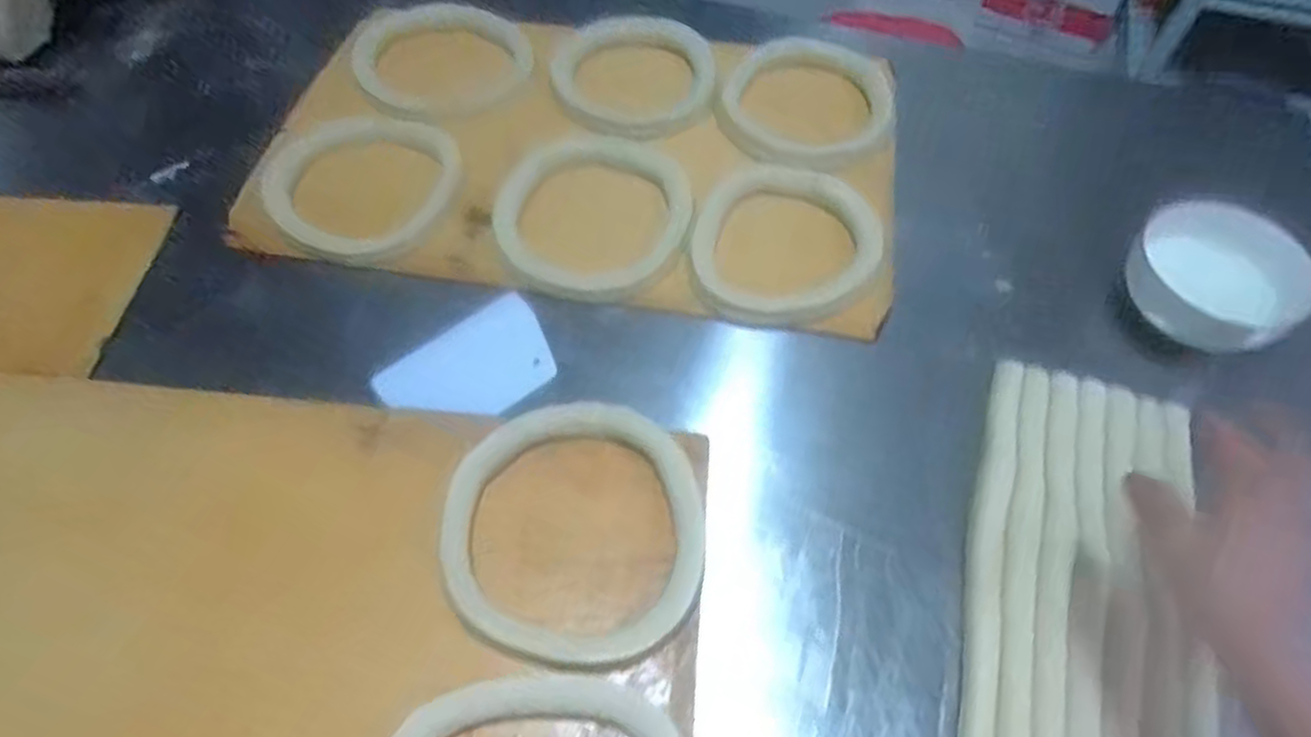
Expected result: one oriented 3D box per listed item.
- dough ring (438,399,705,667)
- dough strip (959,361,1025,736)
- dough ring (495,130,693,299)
[{"bbox_3d":[-0.064,0.121,0.595,0.206,0.032,0.208,-1,58,1],"label":"dough ring"},{"bbox_3d":[0.233,0.232,0.522,0.030,0.029,0.548,12,59,10],"label":"dough strip"},{"bbox_3d":[-0.066,-0.171,0.787,0.206,0.037,0.202,0,57,-1],"label":"dough ring"}]

